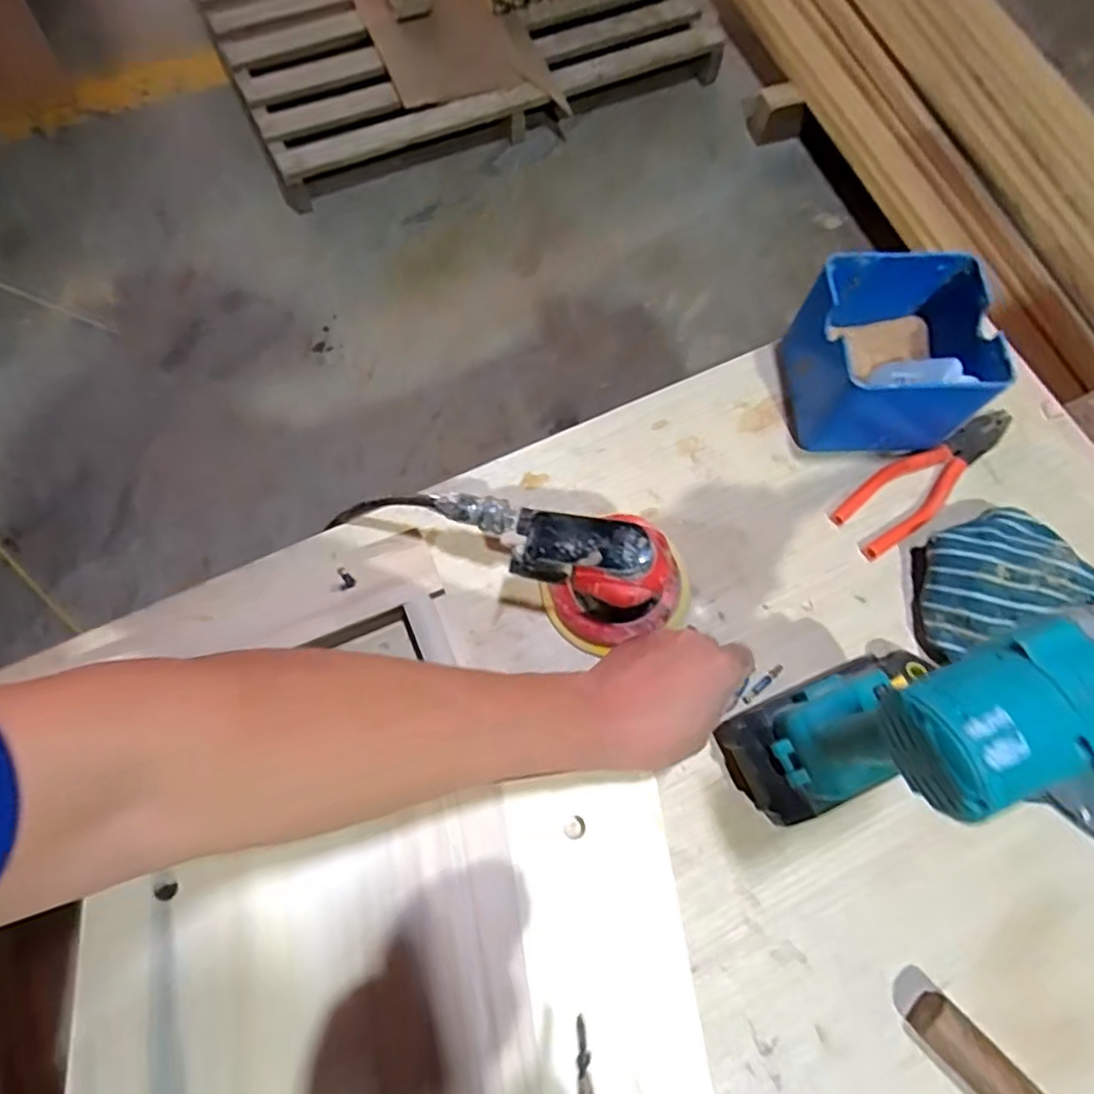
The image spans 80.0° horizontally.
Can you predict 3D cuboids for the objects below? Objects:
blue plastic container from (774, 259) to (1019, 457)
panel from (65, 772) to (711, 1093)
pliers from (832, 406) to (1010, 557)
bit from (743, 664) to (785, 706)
[{"bbox_3d":[0.278,-0.156,0.544,0.128,0.104,0.123,-1,69,-1],"label":"blue plastic container"},{"bbox_3d":[-0.081,0.336,0.367,0.356,0.030,0.340,-9,70,-4],"label":"panel"},{"bbox_3d":[0.329,-0.060,0.558,0.192,0.012,0.056,-32,73,-12],"label":"pliers"},{"bbox_3d":[0.165,0.104,0.497,0.040,0.004,0.007,-43,76,-4],"label":"bit"}]

